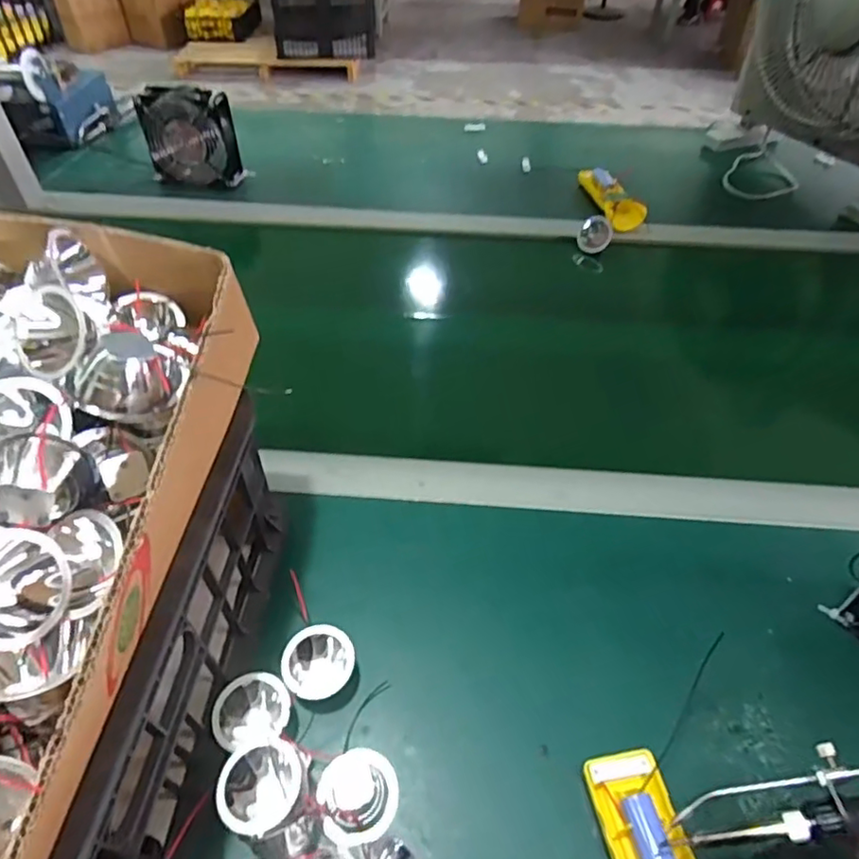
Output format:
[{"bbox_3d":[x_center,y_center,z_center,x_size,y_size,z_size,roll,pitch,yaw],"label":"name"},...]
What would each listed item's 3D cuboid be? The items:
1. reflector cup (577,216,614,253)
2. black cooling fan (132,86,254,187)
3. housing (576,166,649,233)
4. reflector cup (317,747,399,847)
[{"bbox_3d":[0.218,-0.257,0.761,0.043,0.043,0.022,8,48,6],"label":"reflector cup"},{"bbox_3d":[-0.338,-0.418,0.827,0.127,0.120,0.047,2,48,0],"label":"black cooling fan"},{"bbox_3d":[0.259,-0.339,0.841,0.051,0.039,0.169,-5,48,-7],"label":"housing"},{"bbox_3d":[-0.041,0.213,0.341,0.044,0.024,0.049,-13,50,-13],"label":"reflector cup"}]

